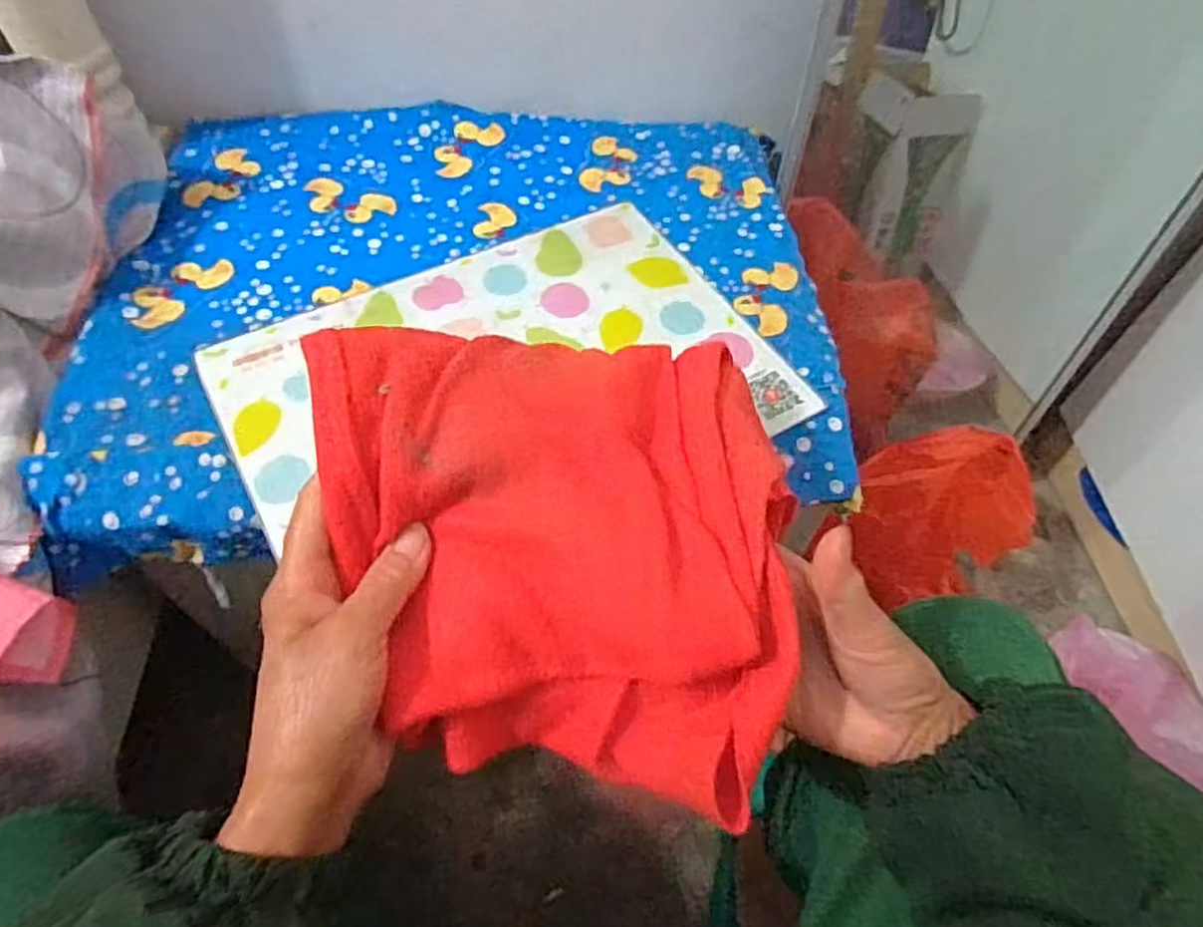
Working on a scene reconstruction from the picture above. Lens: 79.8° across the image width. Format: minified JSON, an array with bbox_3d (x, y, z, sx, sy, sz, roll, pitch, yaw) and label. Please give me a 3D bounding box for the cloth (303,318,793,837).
[{"bbox_3d":[-0.014,0.038,0.317,0.194,0.094,0.212,-6,56,-8],"label":"cloth"}]

